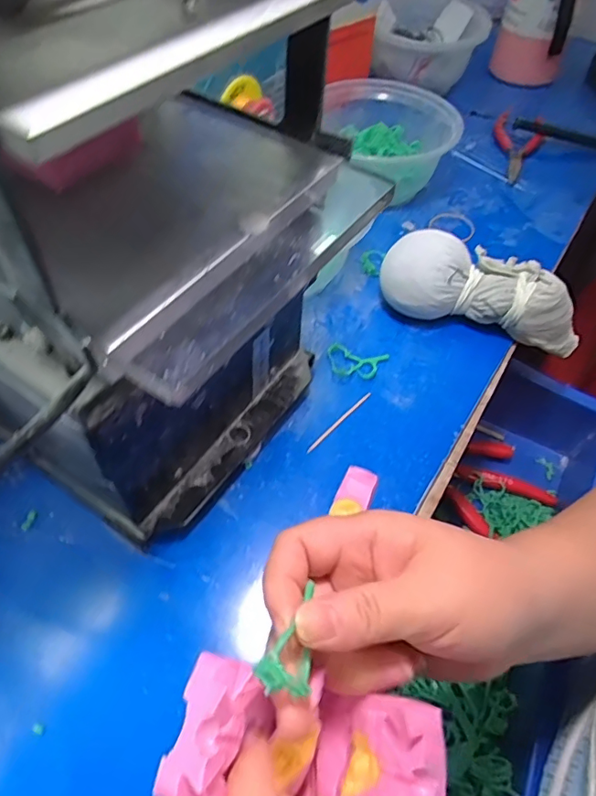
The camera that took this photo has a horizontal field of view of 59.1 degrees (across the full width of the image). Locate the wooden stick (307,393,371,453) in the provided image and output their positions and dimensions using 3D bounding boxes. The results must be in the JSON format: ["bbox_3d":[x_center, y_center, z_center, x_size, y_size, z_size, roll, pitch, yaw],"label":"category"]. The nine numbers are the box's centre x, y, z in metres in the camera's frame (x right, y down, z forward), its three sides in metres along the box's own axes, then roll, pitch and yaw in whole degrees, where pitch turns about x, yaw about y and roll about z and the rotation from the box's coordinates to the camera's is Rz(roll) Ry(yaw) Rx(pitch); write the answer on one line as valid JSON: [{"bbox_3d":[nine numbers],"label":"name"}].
[{"bbox_3d":[0.027,0.014,0.327,0.004,0.004,0.058,37,59,22],"label":"wooden stick"}]

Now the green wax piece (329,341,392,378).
[{"bbox_3d":[0.039,-0.024,0.353,0.040,0.005,0.025,13,53,5],"label":"green wax piece"}]

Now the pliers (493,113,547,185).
[{"bbox_3d":[0.212,-0.245,0.513,0.048,0.019,0.104,19,54,10],"label":"pliers"}]

